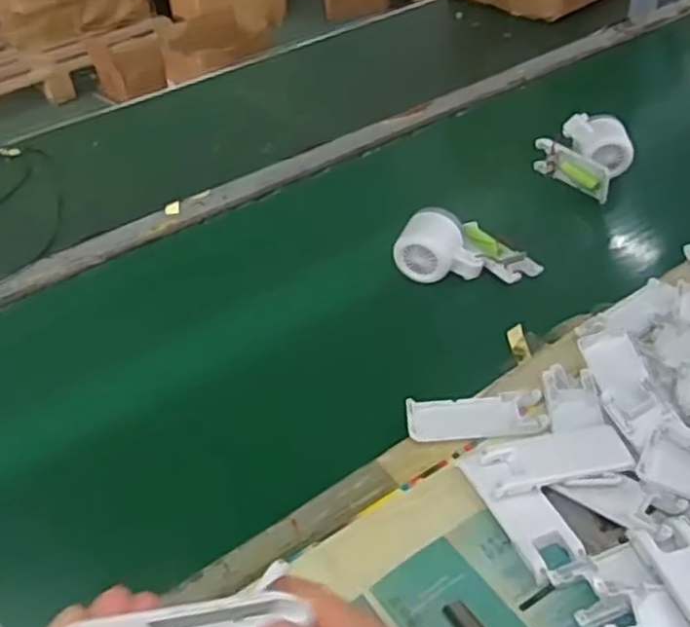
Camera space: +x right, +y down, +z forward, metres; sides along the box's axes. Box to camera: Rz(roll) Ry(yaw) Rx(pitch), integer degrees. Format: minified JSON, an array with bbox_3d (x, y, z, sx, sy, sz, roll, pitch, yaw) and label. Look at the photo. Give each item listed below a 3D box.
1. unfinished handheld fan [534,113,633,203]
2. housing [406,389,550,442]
[{"bbox_3d":[0.277,-0.185,0.828,0.074,0.063,0.100,-29,46,-24],"label":"unfinished handheld fan"},{"bbox_3d":[0.101,0.079,0.573,0.103,0.015,0.041,-1,42,5],"label":"housing"}]

